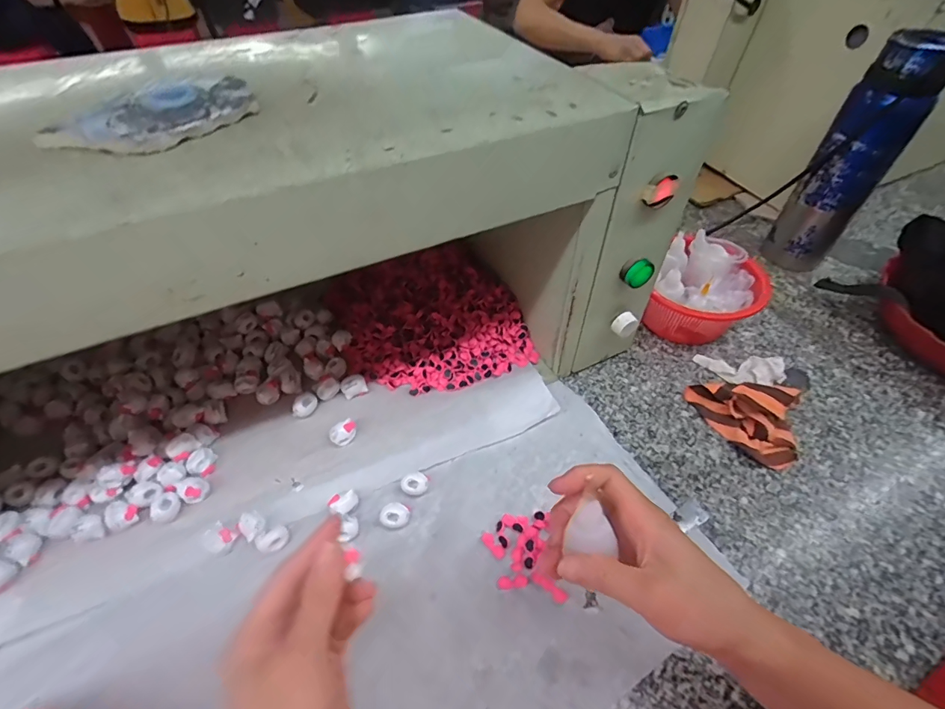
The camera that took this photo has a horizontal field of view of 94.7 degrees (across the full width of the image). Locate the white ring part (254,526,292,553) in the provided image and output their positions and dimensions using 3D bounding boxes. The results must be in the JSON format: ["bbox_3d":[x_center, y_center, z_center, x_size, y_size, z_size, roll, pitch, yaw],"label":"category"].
[{"bbox_3d":[-0.171,0.158,0.373,0.020,0.007,0.025,31,55,24],"label":"white ring part"}]

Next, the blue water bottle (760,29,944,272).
[{"bbox_3d":[0.467,-0.233,0.545,0.079,0.276,0.079,33,56,25],"label":"blue water bottle"}]

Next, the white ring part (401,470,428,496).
[{"bbox_3d":[-0.054,0.123,0.409,0.024,0.021,0.019,-15,50,-14],"label":"white ring part"}]

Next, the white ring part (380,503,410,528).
[{"bbox_3d":[-0.068,0.144,0.387,0.025,0.018,0.019,11,49,9],"label":"white ring part"}]

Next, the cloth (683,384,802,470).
[{"bbox_3d":[0.298,0.059,0.458,0.090,0.025,0.108,-22,53,-19],"label":"cloth"}]

